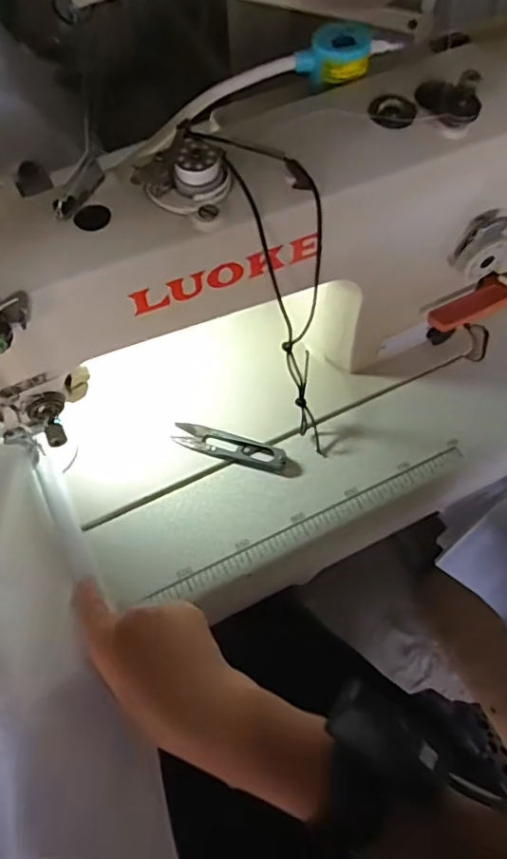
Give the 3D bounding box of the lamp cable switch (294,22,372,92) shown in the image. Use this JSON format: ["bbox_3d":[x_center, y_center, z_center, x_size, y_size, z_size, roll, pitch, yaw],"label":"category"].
[{"bbox_3d":[0.054,-0.254,0.404,0.048,0.030,0.028,8,64,5],"label":"lamp cable switch"}]

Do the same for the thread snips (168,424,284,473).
[{"bbox_3d":[-0.020,0.015,0.512,0.100,0.011,0.023,17,65,9],"label":"thread snips"}]

